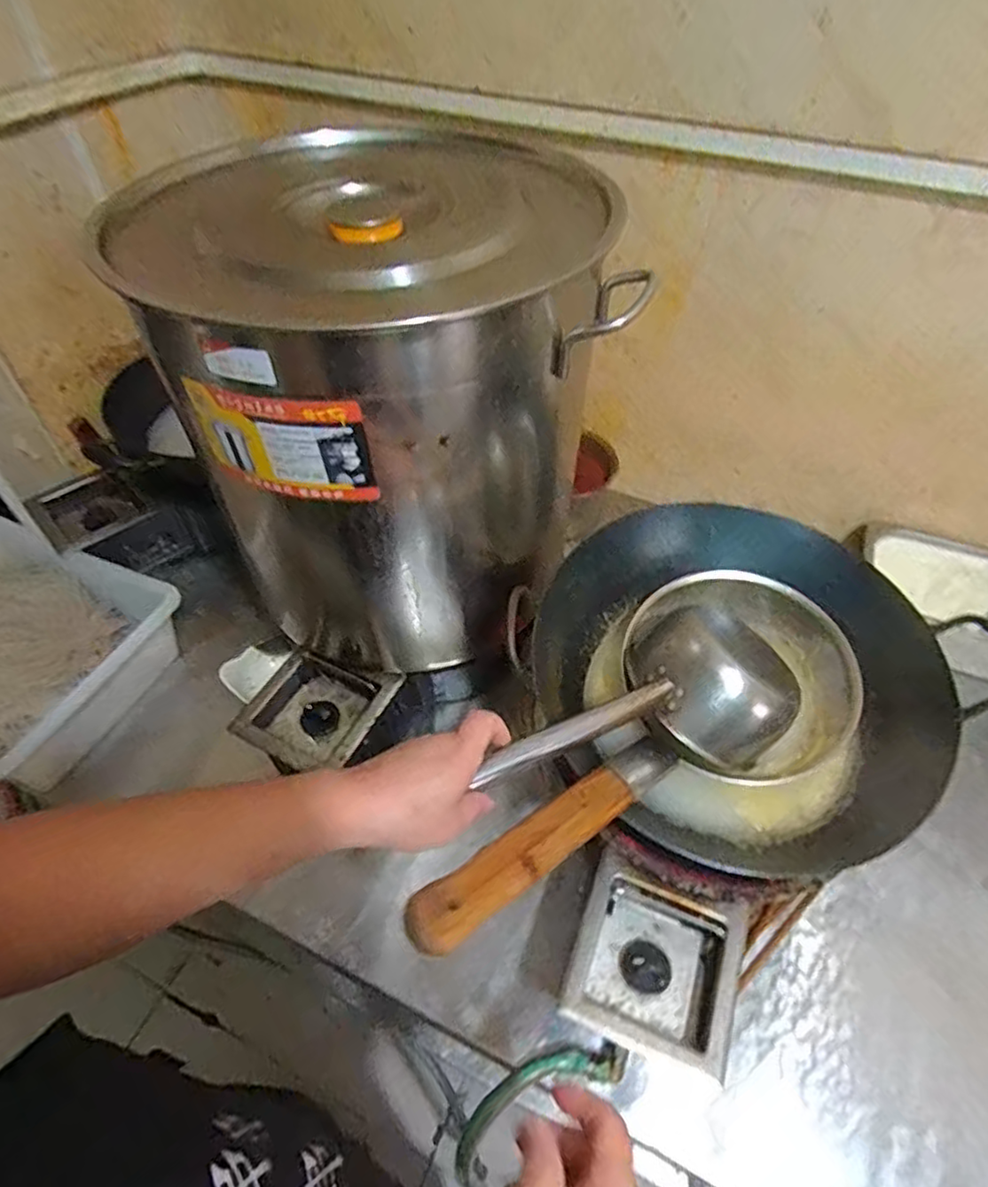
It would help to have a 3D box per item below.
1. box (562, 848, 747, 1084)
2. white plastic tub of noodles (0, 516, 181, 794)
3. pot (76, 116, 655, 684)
[{"bbox_3d":[0.138,0.317,0.556,0.132,0.043,0.138,18,53,14],"label":"box"},{"bbox_3d":[-0.605,0.058,0.795,0.370,0.099,0.274,20,53,15],"label":"white plastic tub of noodles"},{"bbox_3d":[-0.116,-0.193,0.679,0.378,0.404,0.416,-20,53,-16],"label":"pot"}]

